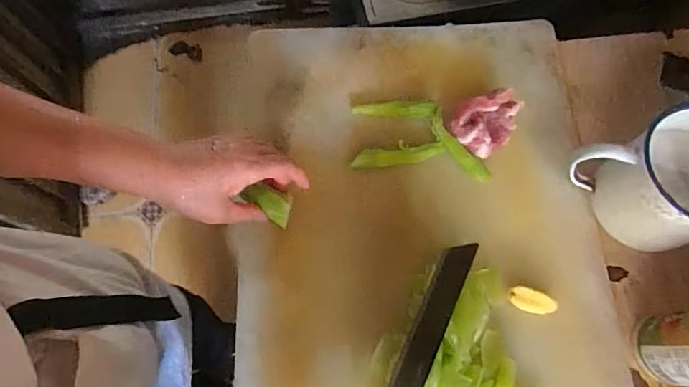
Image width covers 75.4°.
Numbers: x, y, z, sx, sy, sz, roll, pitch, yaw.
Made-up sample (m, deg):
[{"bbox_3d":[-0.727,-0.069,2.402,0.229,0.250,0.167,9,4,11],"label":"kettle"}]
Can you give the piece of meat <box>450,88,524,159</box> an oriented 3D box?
[{"bbox_3d":[0.152,-0.076,0.481,0.071,0.035,0.060,-39,75,-11],"label":"piece of meat"}]

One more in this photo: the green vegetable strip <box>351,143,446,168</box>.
[{"bbox_3d":[0.057,-0.040,0.481,0.098,0.010,0.020,-4,72,-1],"label":"green vegetable strip"}]

